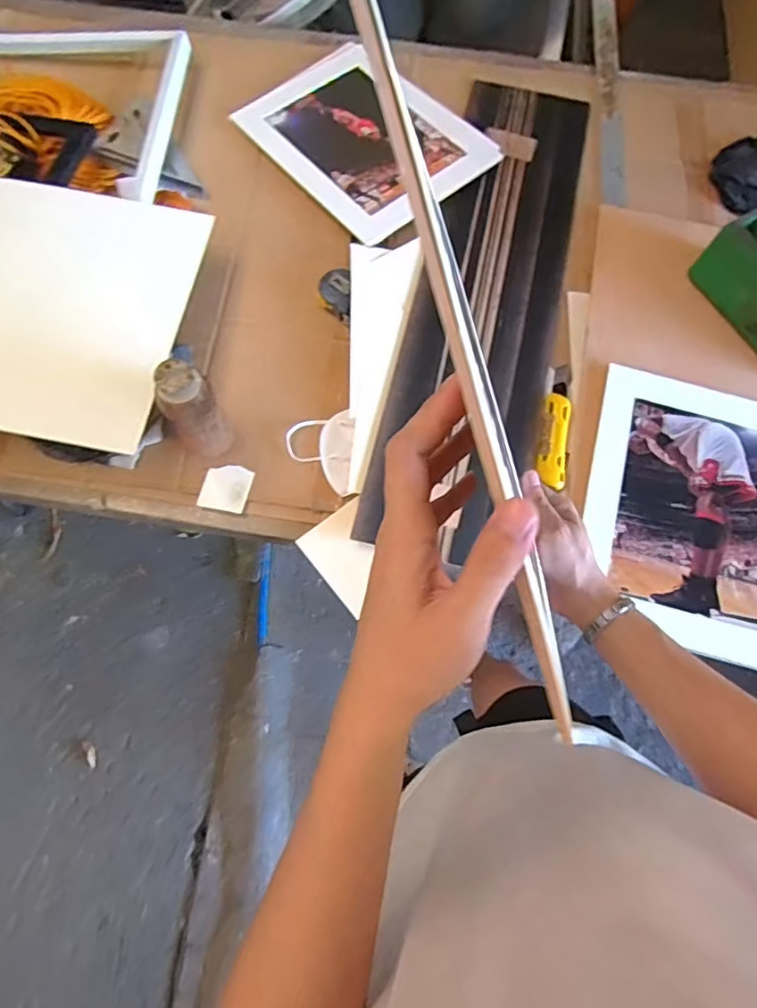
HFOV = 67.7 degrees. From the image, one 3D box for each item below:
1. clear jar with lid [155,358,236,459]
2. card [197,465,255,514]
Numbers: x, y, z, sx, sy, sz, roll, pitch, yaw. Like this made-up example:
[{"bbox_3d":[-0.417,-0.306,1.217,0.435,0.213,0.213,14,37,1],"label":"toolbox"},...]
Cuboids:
[{"bbox_3d":[-0.207,-0.103,0.649,0.059,0.170,0.049,-37,75,-11],"label":"clear jar with lid"},{"bbox_3d":[-0.189,-0.020,0.702,0.058,0.004,0.058,12,72,4],"label":"card"}]

